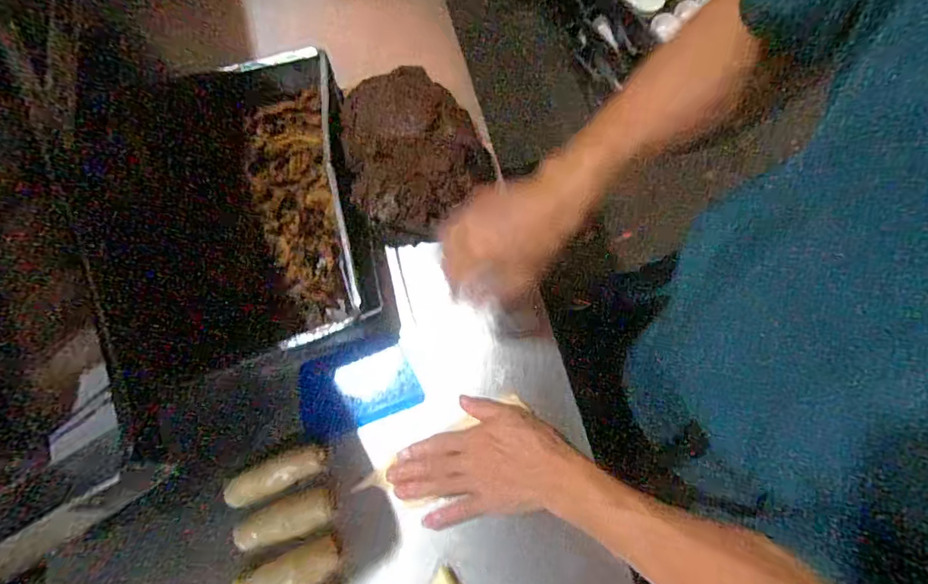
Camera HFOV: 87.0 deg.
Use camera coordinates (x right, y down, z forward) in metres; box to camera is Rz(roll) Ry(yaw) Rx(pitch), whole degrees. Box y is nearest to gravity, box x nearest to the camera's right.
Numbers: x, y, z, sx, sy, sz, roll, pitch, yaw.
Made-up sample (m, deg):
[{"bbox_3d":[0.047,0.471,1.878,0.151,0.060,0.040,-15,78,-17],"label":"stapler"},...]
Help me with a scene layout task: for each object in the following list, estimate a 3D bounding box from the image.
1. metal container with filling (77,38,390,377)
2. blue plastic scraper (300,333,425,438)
[{"bbox_3d":[-0.253,-0.093,0.539,0.260,0.085,0.369,-16,72,-3],"label":"metal container with filling"},{"bbox_3d":[-0.115,0.098,0.519,0.123,0.010,0.083,-21,71,2],"label":"blue plastic scraper"}]

